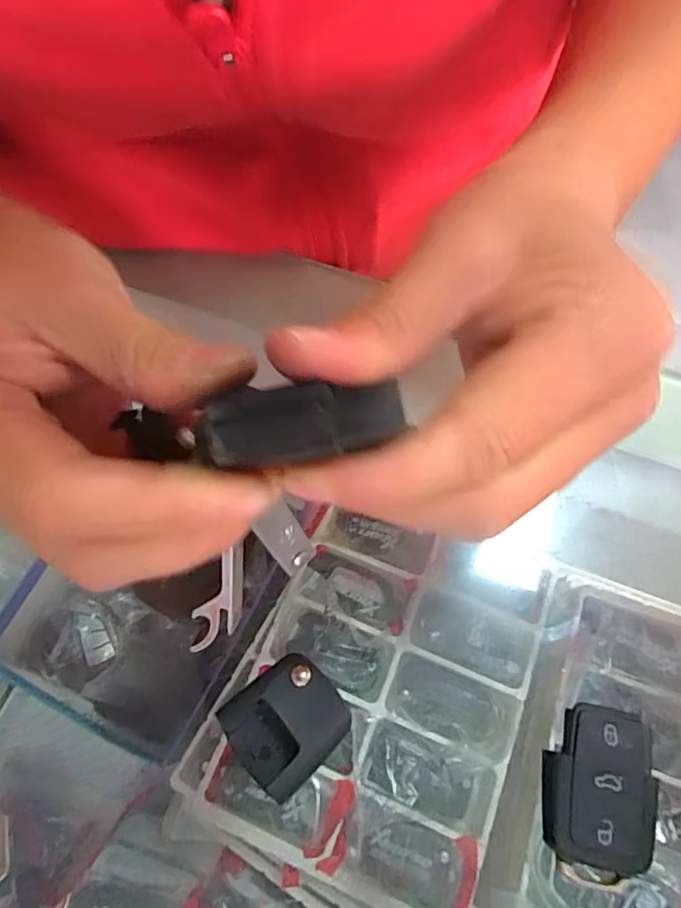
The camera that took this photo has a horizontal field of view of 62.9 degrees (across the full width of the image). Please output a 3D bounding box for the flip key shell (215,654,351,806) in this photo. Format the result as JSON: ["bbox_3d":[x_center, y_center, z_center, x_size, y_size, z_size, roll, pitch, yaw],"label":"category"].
[{"bbox_3d":[-0.018,0.088,0.183,0.036,0.012,0.033,-39,71,-16],"label":"flip key shell"}]

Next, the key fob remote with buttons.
[{"bbox_3d":[0.080,0.104,0.173,0.031,0.012,0.046,6,66,3],"label":"key fob remote with buttons"}]

